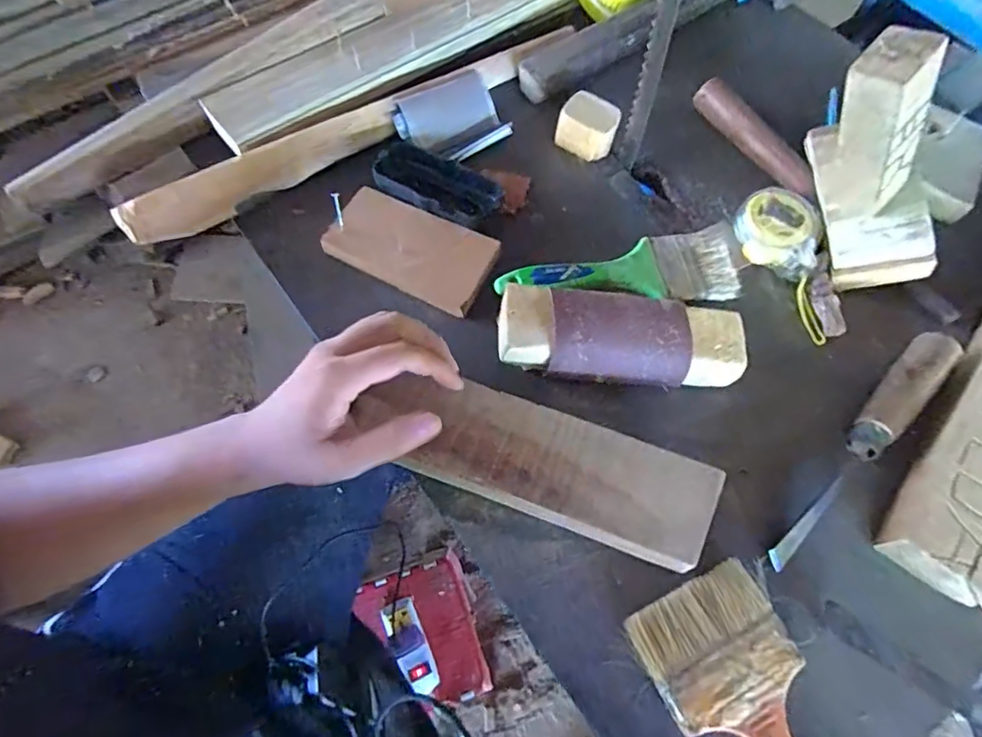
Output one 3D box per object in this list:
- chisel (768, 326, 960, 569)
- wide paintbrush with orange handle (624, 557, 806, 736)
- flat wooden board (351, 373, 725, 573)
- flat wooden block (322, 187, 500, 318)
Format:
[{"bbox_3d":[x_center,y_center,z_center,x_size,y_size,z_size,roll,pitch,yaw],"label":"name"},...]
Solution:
[{"bbox_3d":[0.267,0.055,0.400,0.025,0.021,0.220,41,70,15],"label":"chisel"},{"bbox_3d":[0.160,0.210,0.336,0.088,0.017,0.162,-24,69,-13],"label":"wide paintbrush with orange handle"},{"bbox_3d":[0.028,0.057,0.365,0.230,0.020,0.069,20,72,6],"label":"flat wooden board"},{"bbox_3d":[-0.066,-0.097,0.462,0.132,0.013,0.068,23,67,8],"label":"flat wooden block"}]

